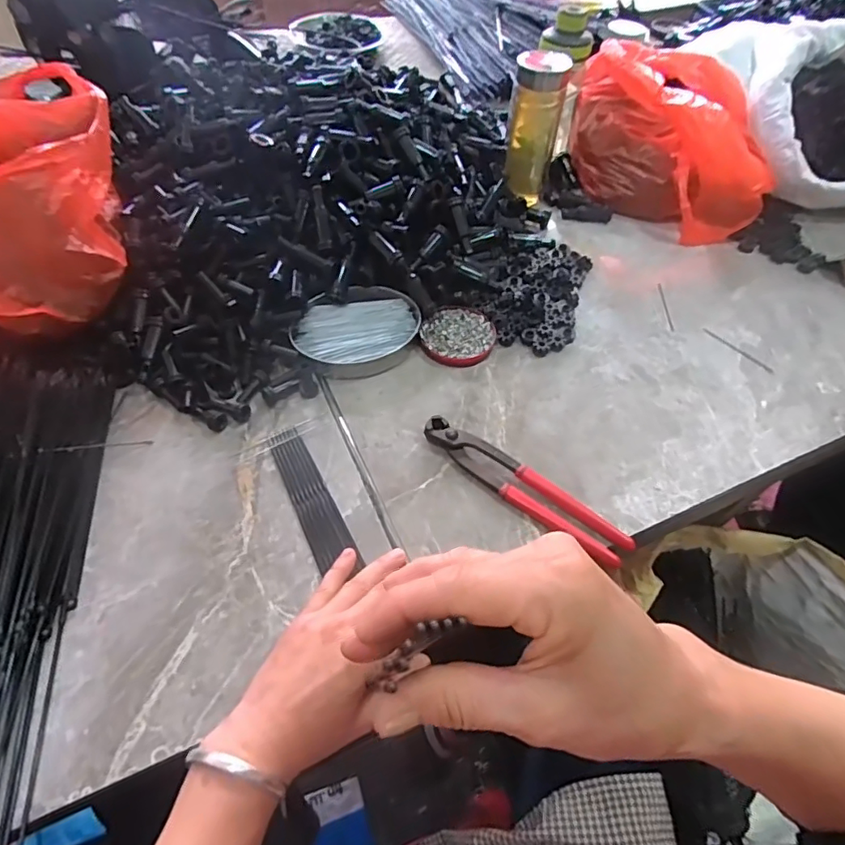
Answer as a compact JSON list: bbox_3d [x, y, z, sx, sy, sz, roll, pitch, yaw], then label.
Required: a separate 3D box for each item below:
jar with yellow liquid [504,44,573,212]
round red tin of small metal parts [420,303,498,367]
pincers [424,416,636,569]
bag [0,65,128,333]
[{"bbox_3d":[0.140,-0.367,0.678,0.066,0.170,0.063,2,54,-2],"label":"jar with yellow liquid"},{"bbox_3d":[0.039,-0.096,0.576,0.079,0.010,0.080,2,54,-2],"label":"round red tin of small metal parts"},{"bbox_3d":[0.087,0.056,0.465,0.200,0.020,0.035,34,59,20],"label":"pincers"},{"bbox_3d":[-0.434,-0.236,0.526,0.252,0.120,0.304,-20,57,-17],"label":"bag"}]

